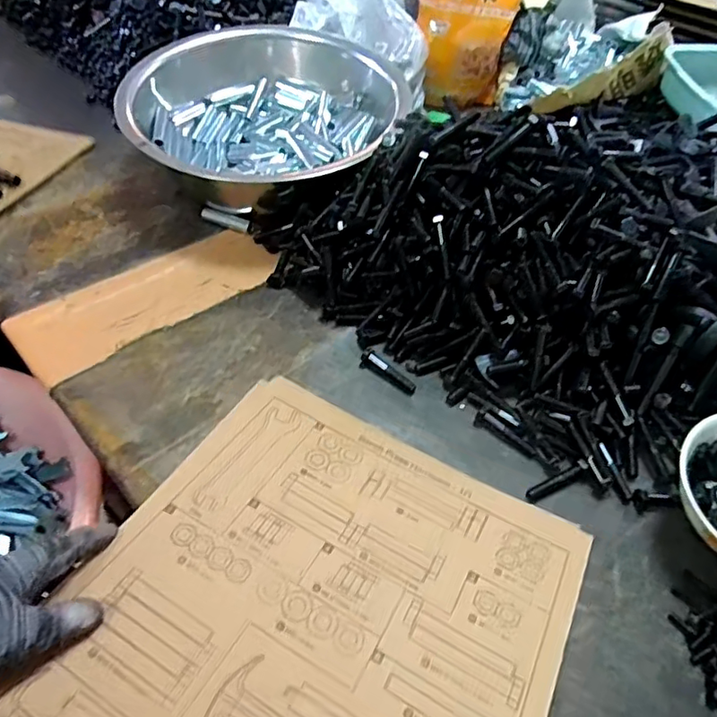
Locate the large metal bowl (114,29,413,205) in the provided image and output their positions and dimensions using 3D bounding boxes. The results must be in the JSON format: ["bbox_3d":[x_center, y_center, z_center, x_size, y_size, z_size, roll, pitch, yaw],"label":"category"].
[{"bbox_3d":[-0.111,-0.328,0.737,0.326,0.116,0.326,3,47,-3],"label":"large metal bowl"}]

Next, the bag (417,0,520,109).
[{"bbox_3d":[0.169,-0.522,0.878,0.185,0.233,0.049,-2,30,-12],"label":"bag"}]

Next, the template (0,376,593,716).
[{"bbox_3d":[-0.035,0.183,0.354,0.294,0.008,0.372,25,43,16],"label":"template"}]

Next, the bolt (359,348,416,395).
[{"bbox_3d":[0.029,0.012,0.542,0.062,0.014,0.016,31,52,22],"label":"bolt"}]

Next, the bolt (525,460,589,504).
[{"bbox_3d":[0.167,0.103,0.474,0.061,0.008,0.010,-20,52,-22],"label":"bolt"}]

